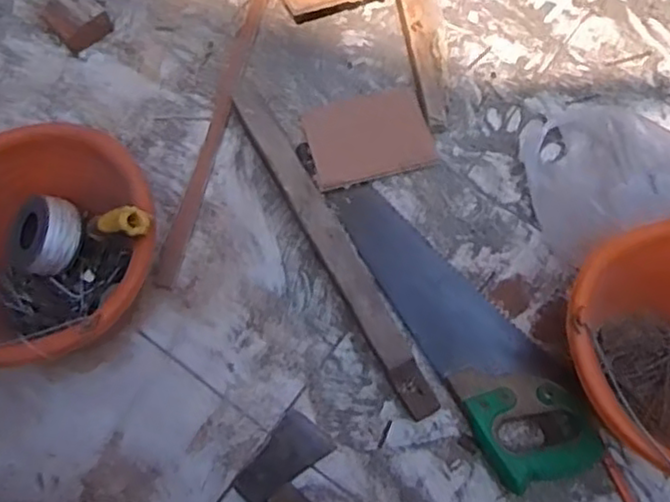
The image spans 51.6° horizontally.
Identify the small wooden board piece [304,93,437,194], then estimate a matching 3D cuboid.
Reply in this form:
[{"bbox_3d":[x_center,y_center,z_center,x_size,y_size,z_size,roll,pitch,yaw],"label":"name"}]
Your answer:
[{"bbox_3d":[0.046,-0.149,0.924,0.159,0.015,0.123,-16,66,-2],"label":"small wooden board piece"}]

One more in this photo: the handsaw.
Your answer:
[{"bbox_3d":[0.148,0.074,0.814,0.120,0.039,0.411,-26,70,-10],"label":"handsaw"}]

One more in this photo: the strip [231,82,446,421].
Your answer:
[{"bbox_3d":[-0.008,-0.014,0.835,0.046,0.068,0.465,-25,70,-12],"label":"strip"}]

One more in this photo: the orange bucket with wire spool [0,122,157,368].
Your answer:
[{"bbox_3d":[-0.313,0.020,0.758,0.250,0.194,0.235,1,67,-1],"label":"orange bucket with wire spool"}]

